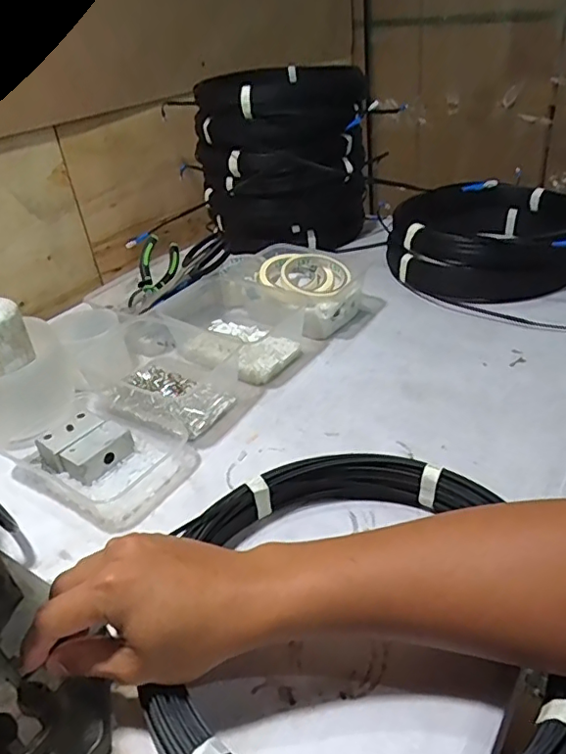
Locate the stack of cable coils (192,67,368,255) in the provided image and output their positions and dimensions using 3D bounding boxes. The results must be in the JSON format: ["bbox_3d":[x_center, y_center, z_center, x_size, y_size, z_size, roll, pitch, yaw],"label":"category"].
[{"bbox_3d":[0.000,-0.374,0.939,0.266,0.248,0.326,-4,33,5],"label":"stack of cable coils"}]

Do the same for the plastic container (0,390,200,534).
[{"bbox_3d":[-0.183,0.072,0.562,0.176,0.036,0.128,15,39,31],"label":"plastic container"}]

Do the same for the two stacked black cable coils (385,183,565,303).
[{"bbox_3d":[0.312,-0.212,0.834,0.282,0.108,0.327,10,37,24],"label":"two stacked black cable coils"}]

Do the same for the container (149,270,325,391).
[{"bbox_3d":[-0.067,-0.066,0.716,0.206,0.070,0.147,21,42,36],"label":"container"}]

